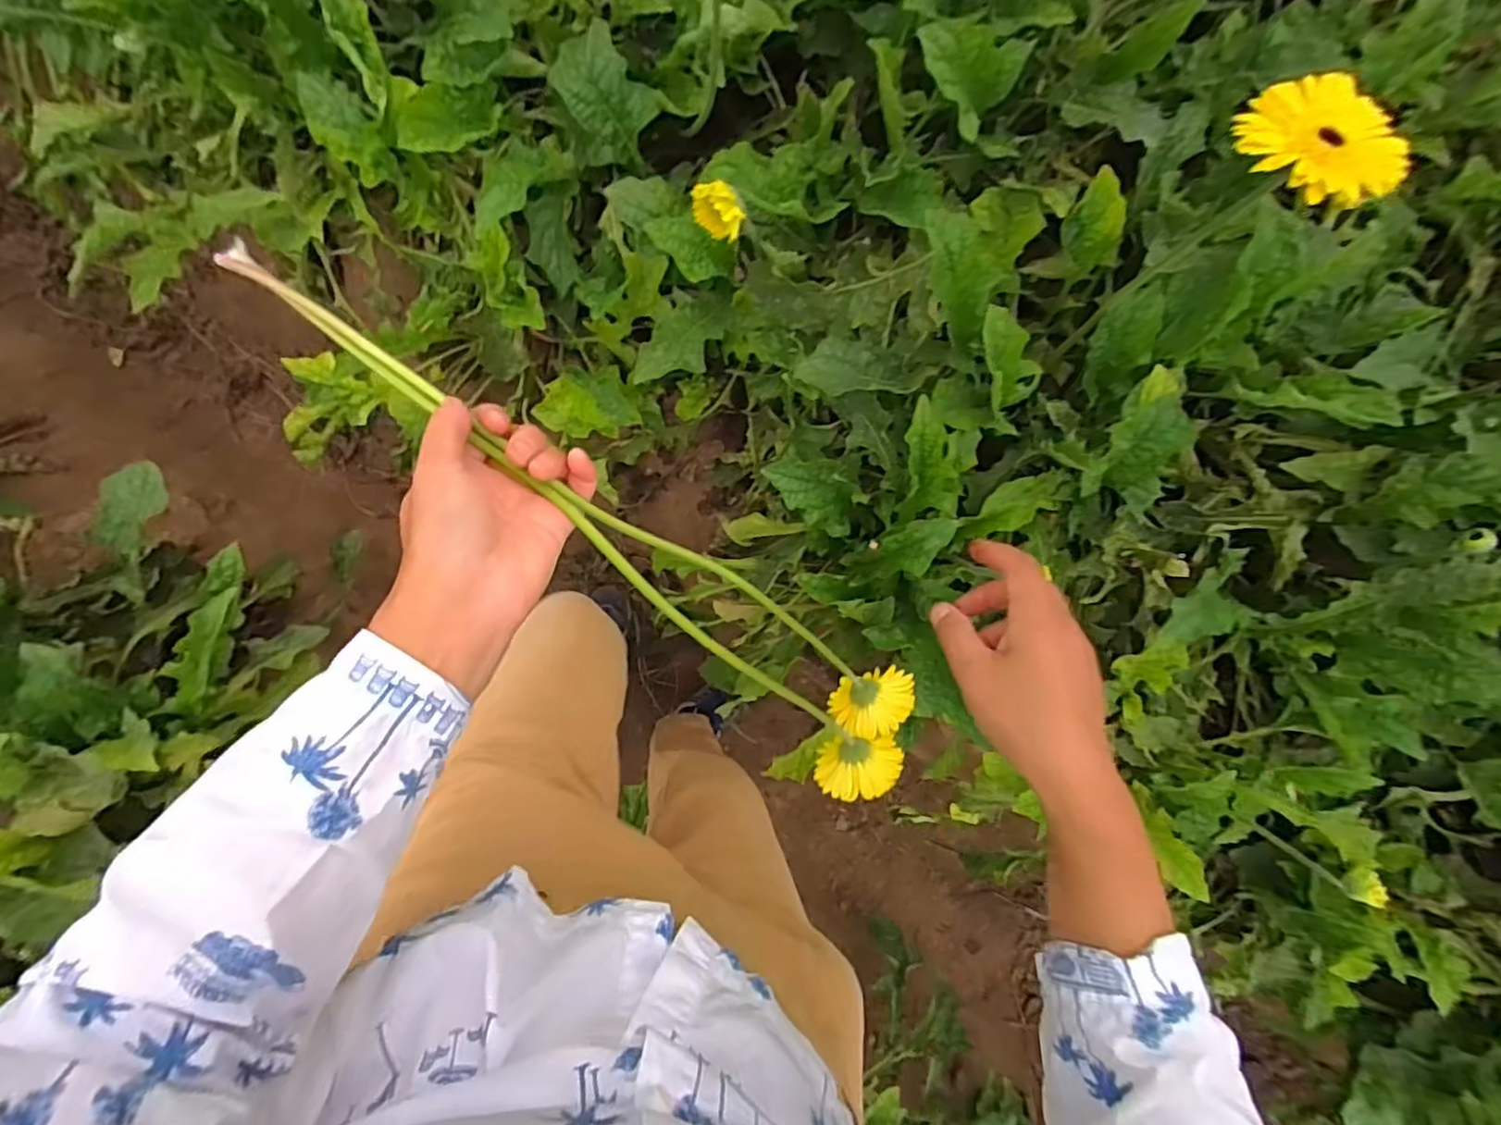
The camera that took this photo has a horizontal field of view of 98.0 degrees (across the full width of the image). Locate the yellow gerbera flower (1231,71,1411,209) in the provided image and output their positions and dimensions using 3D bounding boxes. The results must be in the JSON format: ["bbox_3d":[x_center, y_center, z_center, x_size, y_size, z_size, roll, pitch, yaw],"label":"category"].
[{"bbox_3d":[0.332,-0.243,0.382,0.087,0.026,0.087,0,71,-1],"label":"yellow gerbera flower"}]

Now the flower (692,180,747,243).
[{"bbox_3d":[-0.021,-0.259,0.476,0.041,0.037,0.021,30,50,14],"label":"flower"}]

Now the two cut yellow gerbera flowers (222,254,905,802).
[{"bbox_3d":[-0.058,0.014,0.423,0.478,0.082,0.102,39,91,-28],"label":"two cut yellow gerbera flowers"}]

